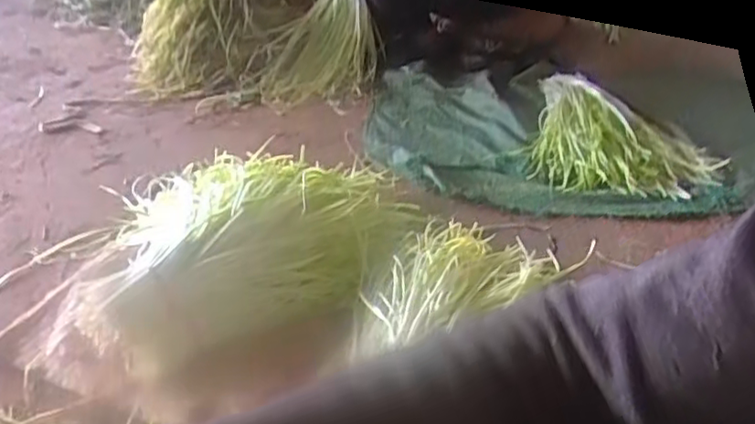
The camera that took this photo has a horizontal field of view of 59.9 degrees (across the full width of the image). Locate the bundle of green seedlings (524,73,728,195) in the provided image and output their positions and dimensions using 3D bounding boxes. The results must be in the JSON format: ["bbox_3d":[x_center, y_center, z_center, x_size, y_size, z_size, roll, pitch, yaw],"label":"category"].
[{"bbox_3d":[0.622,-0.246,1.757,0.426,0.061,0.649,4,33,8],"label":"bundle of green seedlings"}]

